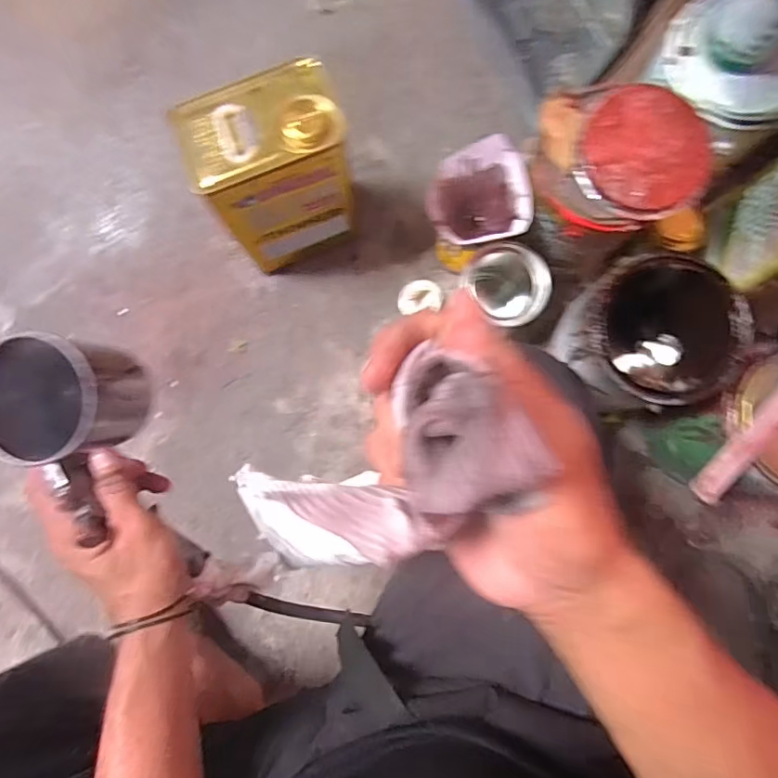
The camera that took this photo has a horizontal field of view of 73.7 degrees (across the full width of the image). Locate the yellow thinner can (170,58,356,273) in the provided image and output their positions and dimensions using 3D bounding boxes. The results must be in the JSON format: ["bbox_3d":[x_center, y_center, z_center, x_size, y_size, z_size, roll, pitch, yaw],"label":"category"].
[{"bbox_3d":[-0.132,-0.255,0.649,0.164,0.254,0.111,-19,85,-1],"label":"yellow thinner can"}]

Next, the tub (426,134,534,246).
[{"bbox_3d":[0.105,-0.226,0.628,0.118,0.076,0.112,-16,85,-1],"label":"tub"}]

